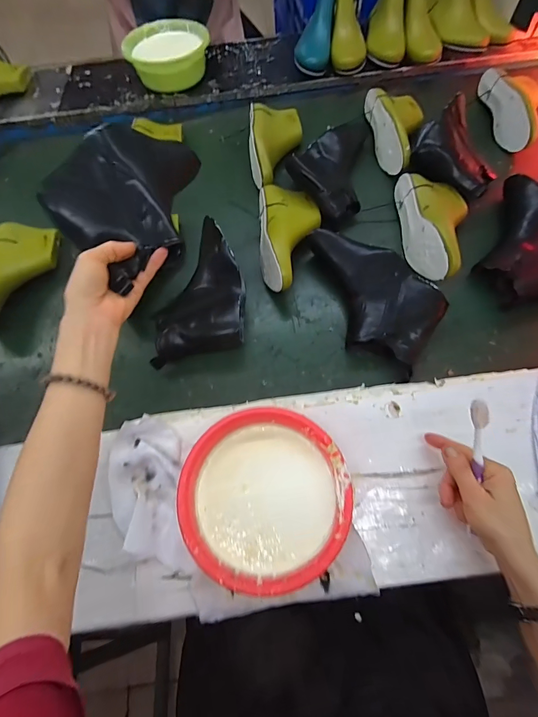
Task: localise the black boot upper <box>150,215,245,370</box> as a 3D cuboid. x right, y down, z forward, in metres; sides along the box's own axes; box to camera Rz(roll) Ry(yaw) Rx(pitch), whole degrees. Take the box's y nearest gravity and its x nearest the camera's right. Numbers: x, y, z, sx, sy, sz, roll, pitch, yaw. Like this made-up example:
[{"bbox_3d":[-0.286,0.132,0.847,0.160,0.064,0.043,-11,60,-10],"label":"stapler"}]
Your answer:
[{"bbox_3d":[-0.112,-0.111,0.586,0.148,0.061,0.238,-1,69,2],"label":"black boot upper"}]

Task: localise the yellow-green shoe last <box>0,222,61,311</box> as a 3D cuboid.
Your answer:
[{"bbox_3d":[-0.451,-0.152,0.624,0.094,0.067,0.234,3,68,3],"label":"yellow-green shoe last"}]

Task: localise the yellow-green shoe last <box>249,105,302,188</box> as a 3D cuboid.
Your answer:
[{"bbox_3d":[0.013,-0.440,0.717,0.108,0.060,0.221,-1,68,2],"label":"yellow-green shoe last"}]

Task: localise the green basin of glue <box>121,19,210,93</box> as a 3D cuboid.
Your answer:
[{"bbox_3d":[-0.229,-0.701,0.820,0.181,0.071,0.169,-1,68,2],"label":"green basin of glue"}]

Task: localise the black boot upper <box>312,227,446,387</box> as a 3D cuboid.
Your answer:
[{"bbox_3d":[0.150,-0.105,0.574,0.264,0.056,0.157,39,76,15],"label":"black boot upper"}]

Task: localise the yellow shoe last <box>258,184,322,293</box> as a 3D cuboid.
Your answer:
[{"bbox_3d":[0.037,-0.217,0.620,0.105,0.077,0.229,-3,69,2],"label":"yellow shoe last"}]

